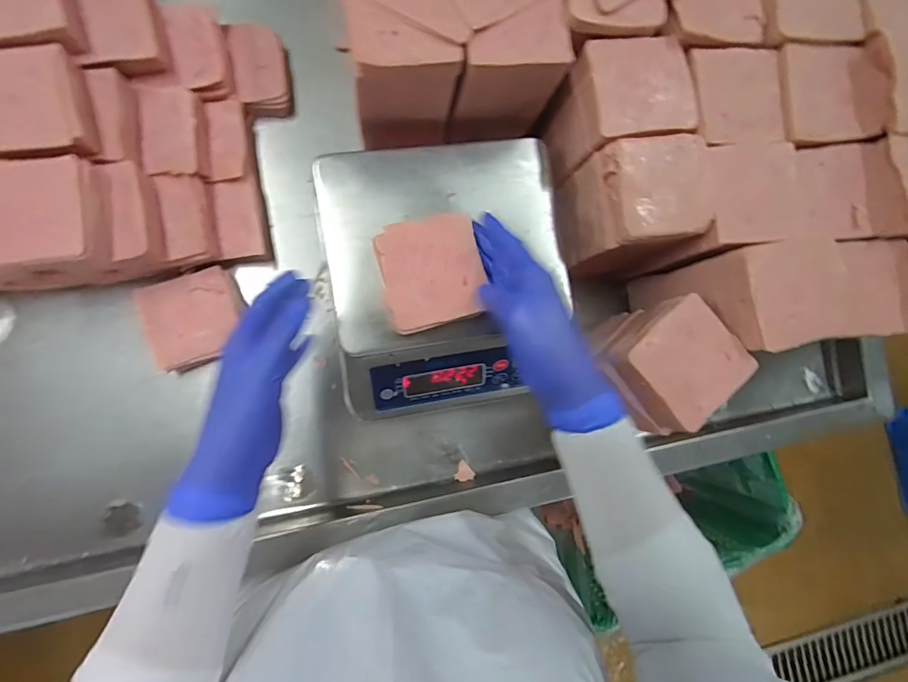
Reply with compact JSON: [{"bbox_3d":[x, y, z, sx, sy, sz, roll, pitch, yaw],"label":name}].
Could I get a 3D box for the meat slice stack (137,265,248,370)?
[{"bbox_3d":[-0.271,-0.024,0.476,0.096,0.018,0.091,-23,91,-9],"label":"meat slice stack"}]

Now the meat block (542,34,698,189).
[{"bbox_3d":[0.157,-0.223,0.457,0.096,0.108,0.089,-12,89,-9],"label":"meat block"}]

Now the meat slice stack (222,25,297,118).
[{"bbox_3d":[-0.218,-0.307,0.518,0.060,0.028,0.102,-10,89,-9],"label":"meat slice stack"}]

